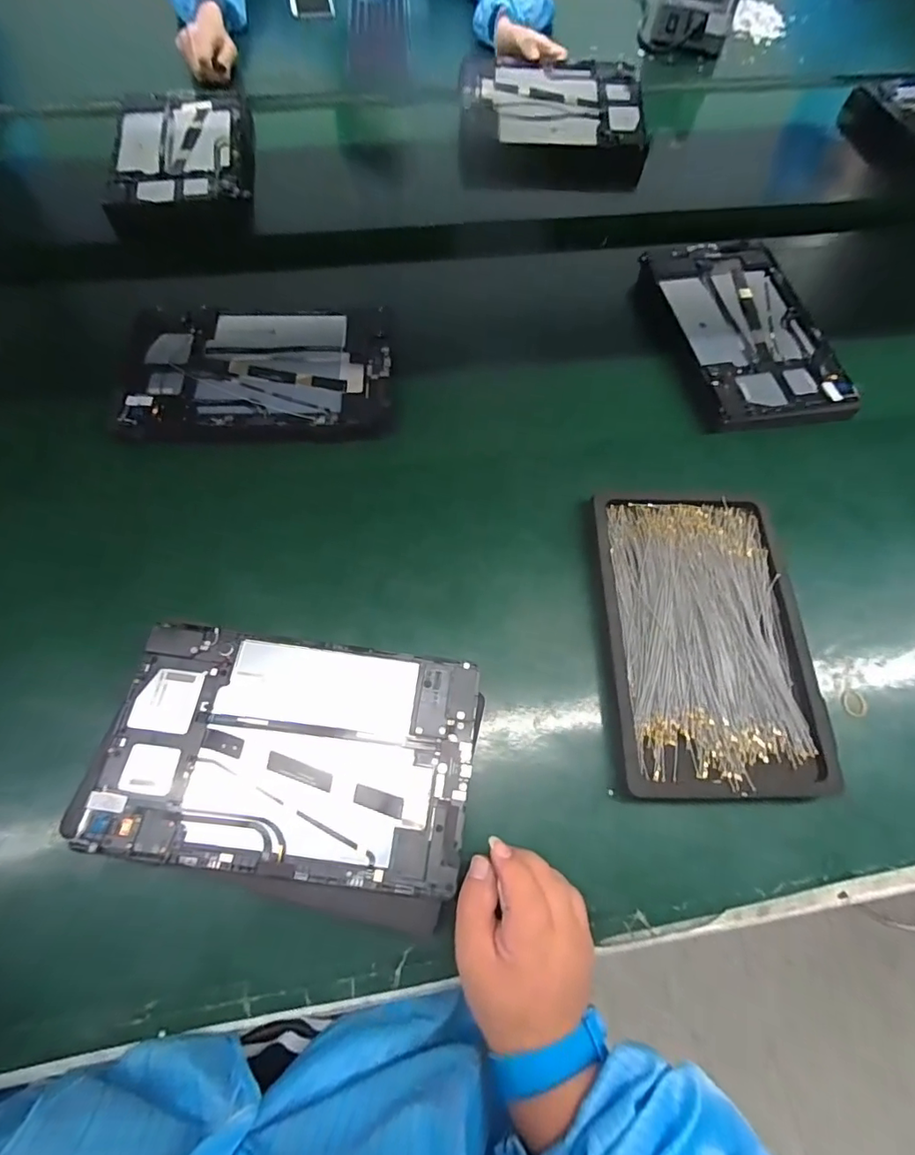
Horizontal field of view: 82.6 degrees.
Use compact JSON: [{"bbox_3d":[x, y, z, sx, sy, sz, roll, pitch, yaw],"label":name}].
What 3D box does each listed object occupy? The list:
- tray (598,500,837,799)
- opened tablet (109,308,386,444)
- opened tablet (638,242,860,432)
[{"bbox_3d":[0.193,0.044,0.414,0.156,0.030,0.240,1,67,-3],"label":"tray"},{"bbox_3d":[-0.189,-0.202,0.505,0.243,0.014,0.162,-2,68,-4],"label":"opened tablet"},{"bbox_3d":[0.303,-0.264,0.555,0.147,0.022,0.248,-10,68,-7],"label":"opened tablet"}]

